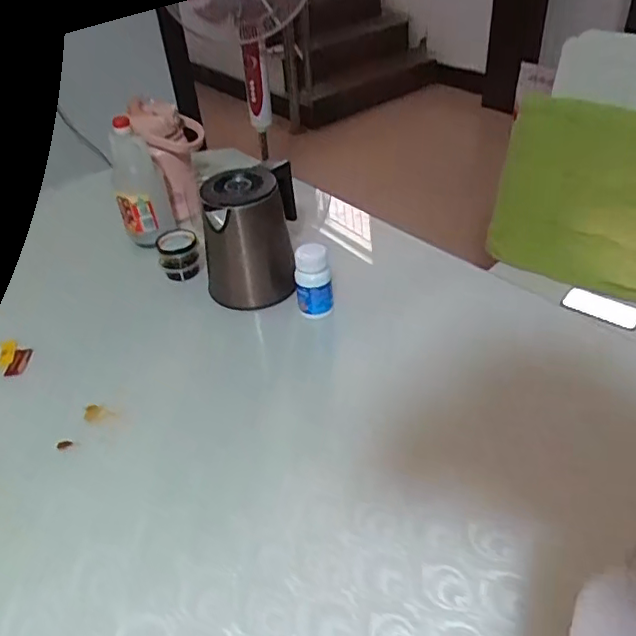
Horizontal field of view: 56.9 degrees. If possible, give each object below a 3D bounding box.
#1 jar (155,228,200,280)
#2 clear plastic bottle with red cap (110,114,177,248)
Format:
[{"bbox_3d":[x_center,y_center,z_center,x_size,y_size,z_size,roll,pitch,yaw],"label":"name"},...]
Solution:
[{"bbox_3d":[-0.235,-0.110,0.990,0.069,0.063,0.079,-12,40,-8],"label":"jar"},{"bbox_3d":[-0.309,-0.231,1.012,0.089,0.202,0.084,-14,40,-11],"label":"clear plastic bottle with red cap"}]

